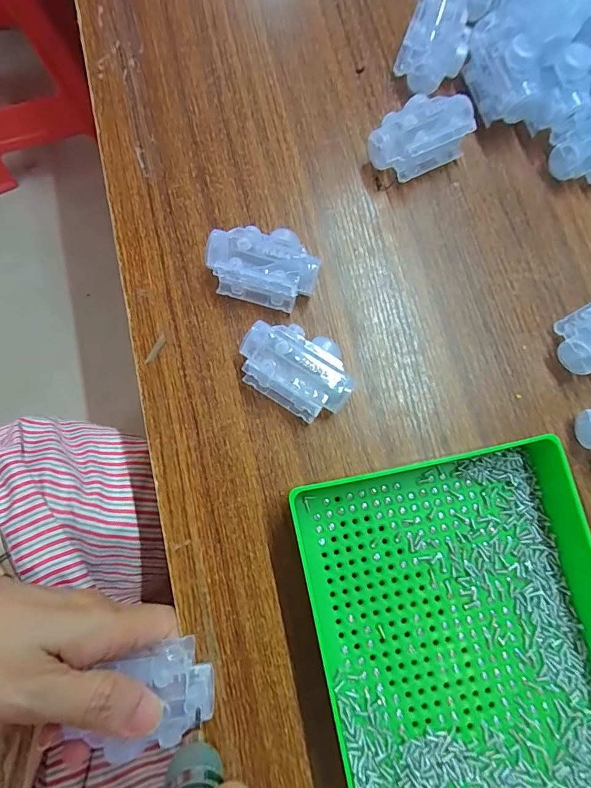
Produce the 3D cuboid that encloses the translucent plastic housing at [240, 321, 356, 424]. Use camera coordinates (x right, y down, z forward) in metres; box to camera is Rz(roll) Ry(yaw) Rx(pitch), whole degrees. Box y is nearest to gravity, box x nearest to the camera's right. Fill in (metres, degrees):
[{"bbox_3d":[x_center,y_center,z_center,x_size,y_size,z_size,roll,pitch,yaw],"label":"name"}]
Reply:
[{"bbox_3d":[0.002,-0.016,0.243,0.067,0.029,0.046,32,81,5],"label":"translucent plastic housing"}]

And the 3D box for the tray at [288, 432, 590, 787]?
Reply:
[{"bbox_3d":[0.098,0.154,0.208,0.157,0.040,0.240,-11,80,-3],"label":"tray"}]

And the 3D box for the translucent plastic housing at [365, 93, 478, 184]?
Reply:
[{"bbox_3d":[0.086,-0.177,0.274,0.067,0.029,0.040,-26,81,-5],"label":"translucent plastic housing"}]

